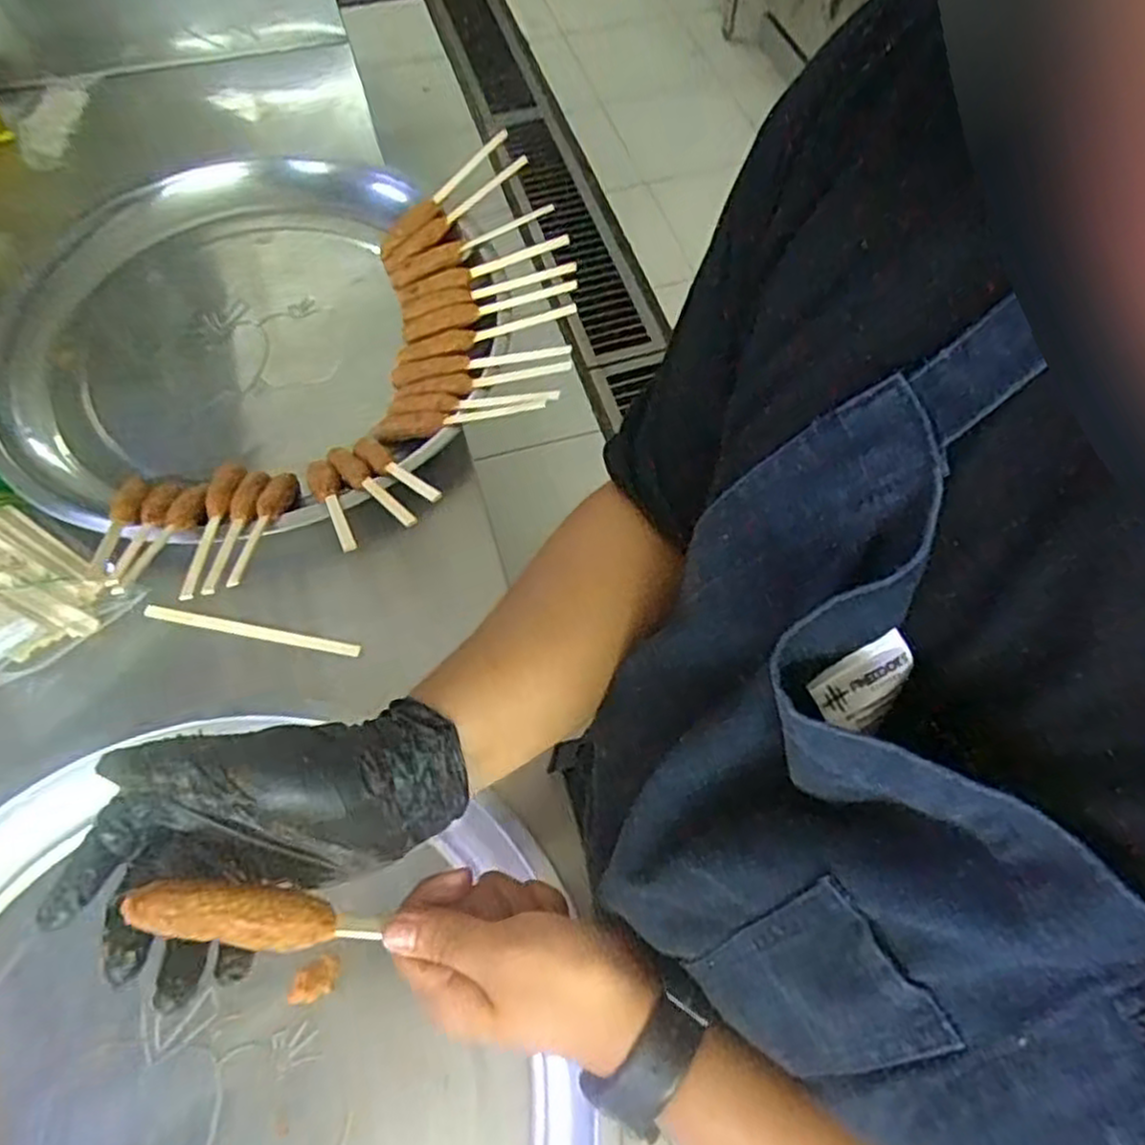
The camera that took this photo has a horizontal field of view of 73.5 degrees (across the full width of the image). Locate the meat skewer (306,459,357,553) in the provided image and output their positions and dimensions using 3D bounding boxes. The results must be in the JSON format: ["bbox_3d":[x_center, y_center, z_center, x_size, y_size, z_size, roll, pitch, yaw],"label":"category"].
[{"bbox_3d":[-0.190,-0.053,0.604,0.024,0.017,0.149,-22,37,-11],"label":"meat skewer"}]

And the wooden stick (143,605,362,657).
[{"bbox_3d":[-0.253,0.046,0.605,0.177,0.007,0.012,10,62,5],"label":"wooden stick"}]

